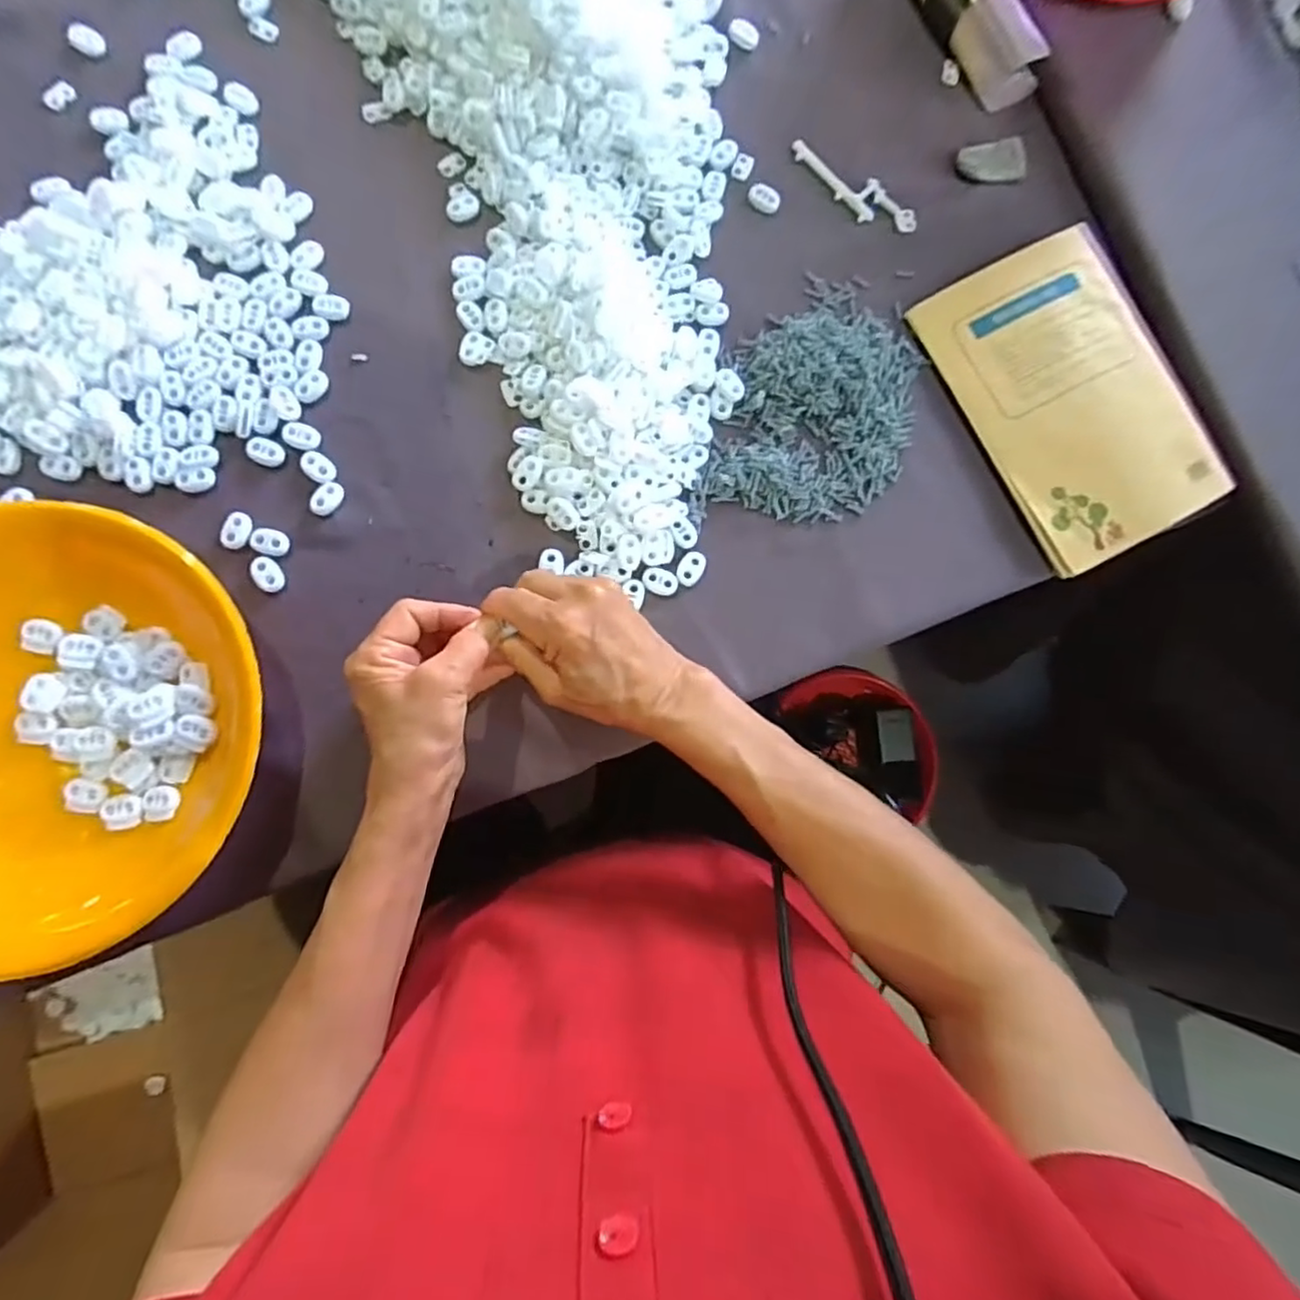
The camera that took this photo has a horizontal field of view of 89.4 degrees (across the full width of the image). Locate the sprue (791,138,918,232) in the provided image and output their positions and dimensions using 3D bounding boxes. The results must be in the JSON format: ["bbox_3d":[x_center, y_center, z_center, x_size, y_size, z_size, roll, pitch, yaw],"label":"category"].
[{"bbox_3d":[0.140,-0.321,0.455,0.102,0.006,0.029,33,82,2],"label":"sprue"}]

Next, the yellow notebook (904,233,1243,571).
[{"bbox_3d":[0.285,-0.171,0.437,0.144,0.014,0.206,-26,84,-6],"label":"yellow notebook"}]

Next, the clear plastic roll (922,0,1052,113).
[{"bbox_3d":[0.223,-0.464,0.466,0.040,0.036,0.158,-26,84,-6],"label":"clear plastic roll"}]

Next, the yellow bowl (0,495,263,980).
[{"bbox_3d":[-0.333,0.040,0.358,0.239,0.040,0.231,0,82,-3],"label":"yellow bowl"}]

